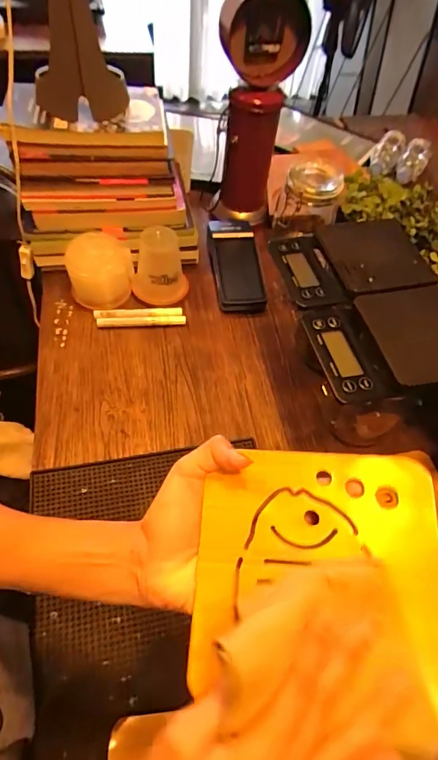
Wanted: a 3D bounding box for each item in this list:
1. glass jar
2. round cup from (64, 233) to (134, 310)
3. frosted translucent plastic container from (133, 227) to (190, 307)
[{"bbox_3d":[0.156,-0.314,0.739,0.095,0.074,0.109,21,56,9],"label":"glass jar"},{"bbox_3d":[-0.192,-0.177,0.710,0.107,0.092,0.098,3,56,-4],"label":"round cup"},{"bbox_3d":[-0.101,-0.196,0.725,0.089,0.117,0.104,-6,57,-9],"label":"frosted translucent plastic container"}]

